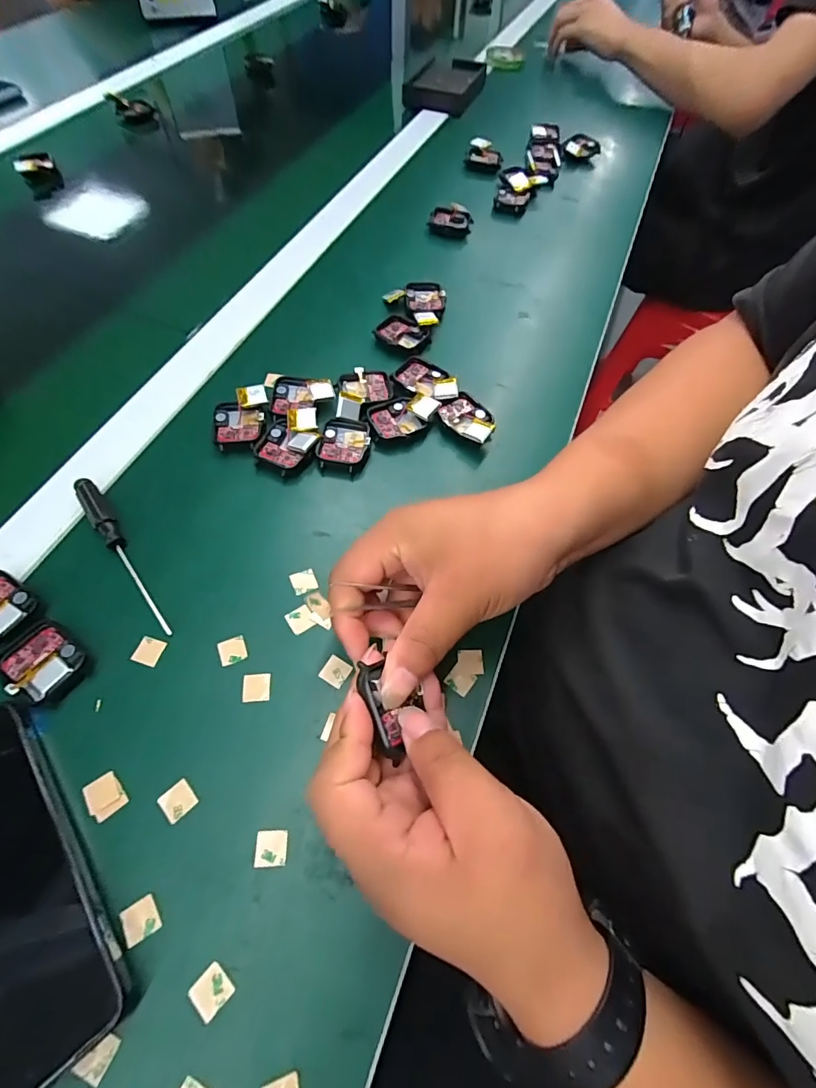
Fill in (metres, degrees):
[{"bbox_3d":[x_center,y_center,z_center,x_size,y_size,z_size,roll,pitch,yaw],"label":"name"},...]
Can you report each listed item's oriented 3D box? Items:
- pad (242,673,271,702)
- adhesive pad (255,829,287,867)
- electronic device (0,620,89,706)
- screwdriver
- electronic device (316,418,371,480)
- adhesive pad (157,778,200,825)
[{"bbox_3d":[-0.088,0.083,0.272,0.015,0.004,0.016,-3,61,-5],"label":"pad"},{"bbox_3d":[-0.069,0.154,0.236,0.015,0.004,0.015,-1,61,-4],"label":"adhesive pad"},{"bbox_3d":[-0.208,0.068,0.267,0.045,0.006,0.037,32,63,14],"label":"electronic device"},{"bbox_3d":[-0.186,0.003,0.304,0.014,0.011,0.131,-34,68,-20],"label":"screwdriver"},{"bbox_3d":[-0.049,-0.074,0.360,0.038,0.015,0.047,6,60,0],"label":"electronic device"},{"bbox_3d":[-0.120,0.133,0.242,0.016,0.004,0.016,-40,70,-22],"label":"adhesive pad"}]

